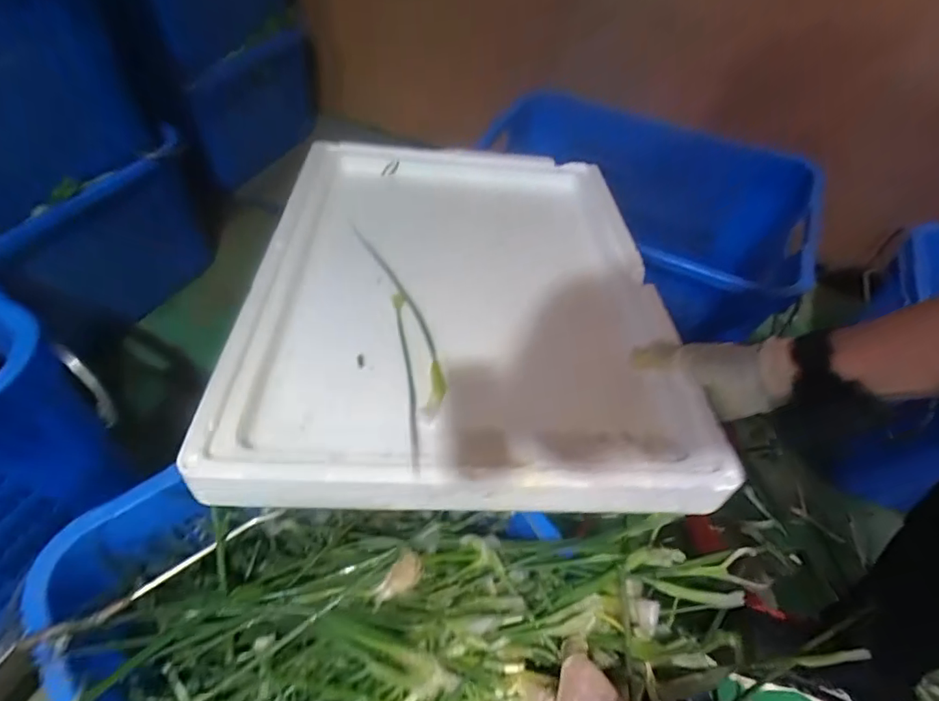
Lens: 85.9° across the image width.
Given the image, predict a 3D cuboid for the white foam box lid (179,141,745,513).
[{"bbox_3d":[-0.010,-0.081,0.604,0.442,0.058,0.585,3,44,-5],"label":"white foam box lid"}]

